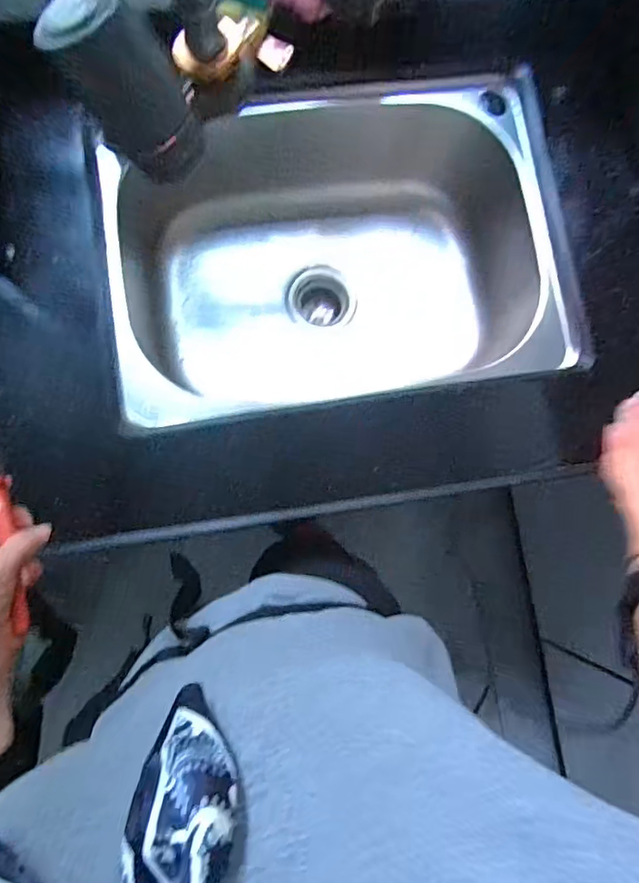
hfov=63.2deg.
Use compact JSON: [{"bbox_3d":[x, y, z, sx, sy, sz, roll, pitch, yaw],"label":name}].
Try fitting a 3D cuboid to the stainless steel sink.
[{"bbox_3d":[0.013,-0.250,0.781,0.579,0.272,0.444,-10,83,-6],"label":"stainless steel sink"}]

